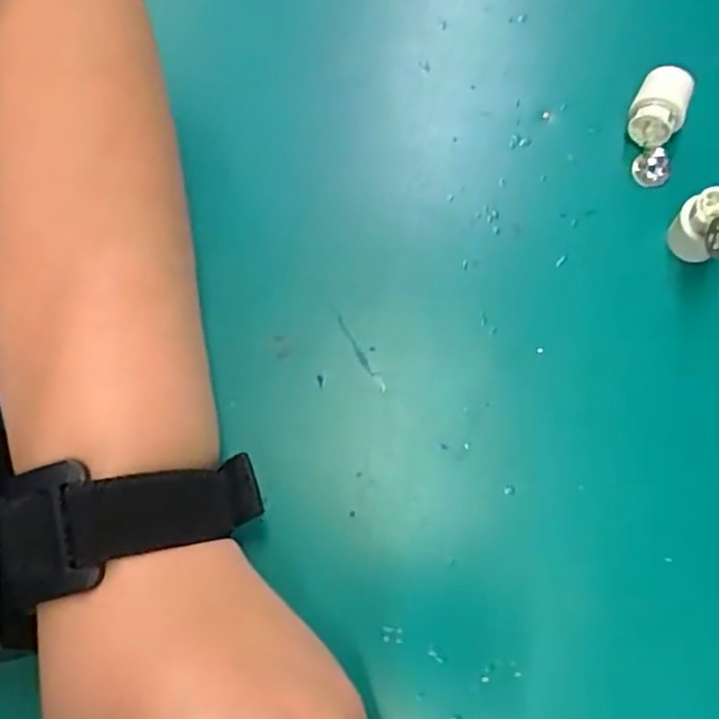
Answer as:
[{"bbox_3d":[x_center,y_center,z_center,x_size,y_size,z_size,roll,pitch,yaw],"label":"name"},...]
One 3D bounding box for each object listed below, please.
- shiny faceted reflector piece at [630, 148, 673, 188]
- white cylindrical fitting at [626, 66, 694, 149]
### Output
[{"bbox_3d":[0.122,-0.080,0.294,0.015,0.006,0.016,1,72,-2],"label":"shiny faceted reflector piece"},{"bbox_3d":[0.123,-0.103,0.292,0.021,0.023,0.027,28,73,7],"label":"white cylindrical fitting"}]

